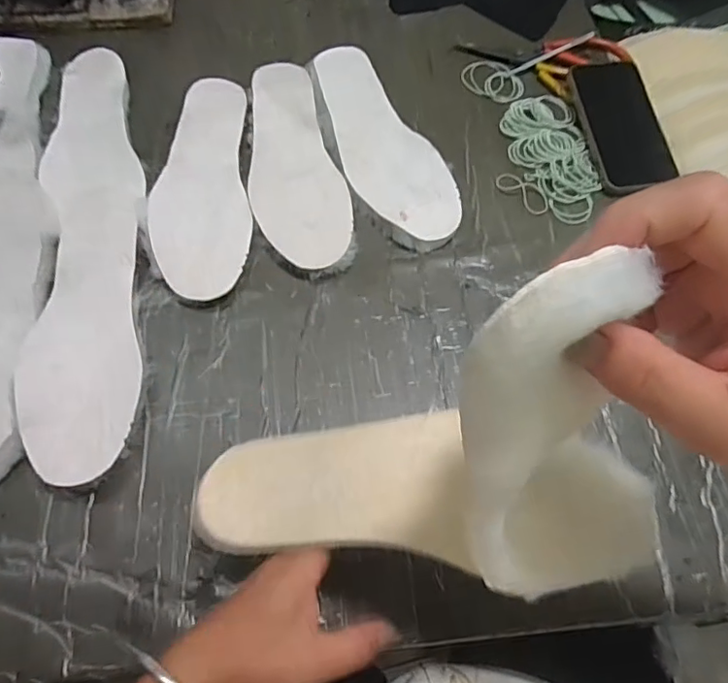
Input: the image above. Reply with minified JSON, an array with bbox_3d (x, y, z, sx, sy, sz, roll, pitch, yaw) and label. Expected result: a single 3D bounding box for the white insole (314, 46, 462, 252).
[{"bbox_3d":[0.021,-0.205,0.571,0.093,0.017,0.260,-14,66,-9],"label":"white insole"}]

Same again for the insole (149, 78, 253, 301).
[{"bbox_3d":[-0.159,-0.160,0.543,0.087,0.014,0.257,-6,65,-5],"label":"insole"}]

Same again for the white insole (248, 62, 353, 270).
[{"bbox_3d":[-0.073,-0.183,0.560,0.088,0.014,0.263,-11,66,-8],"label":"white insole"}]

